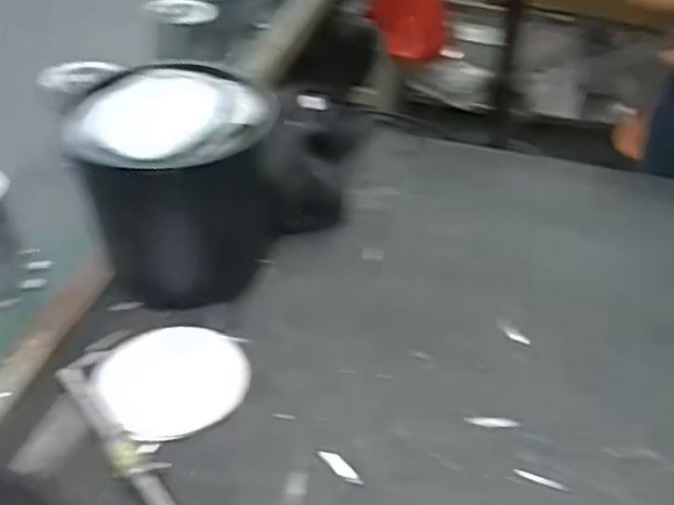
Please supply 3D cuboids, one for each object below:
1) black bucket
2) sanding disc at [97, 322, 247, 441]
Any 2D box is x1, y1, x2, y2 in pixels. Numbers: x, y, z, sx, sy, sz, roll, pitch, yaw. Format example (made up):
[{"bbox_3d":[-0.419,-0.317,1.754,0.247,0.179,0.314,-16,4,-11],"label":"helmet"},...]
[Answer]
[{"bbox_3d":[-0.143,-0.060,0.698,0.169,0.181,0.169,0,41,0],"label":"black bucket"},{"bbox_3d":[-0.142,0.108,0.633,0.121,0.006,0.127,2,37,-1],"label":"sanding disc"}]

